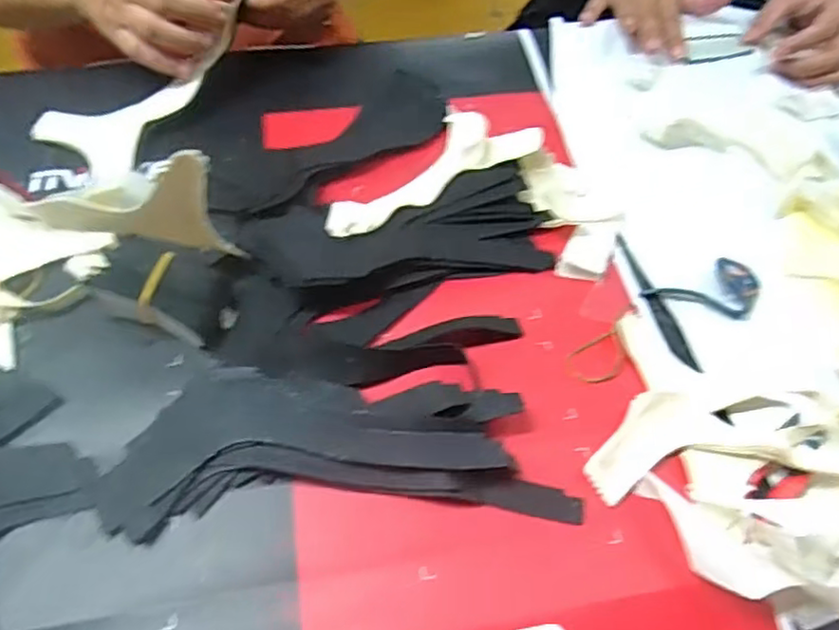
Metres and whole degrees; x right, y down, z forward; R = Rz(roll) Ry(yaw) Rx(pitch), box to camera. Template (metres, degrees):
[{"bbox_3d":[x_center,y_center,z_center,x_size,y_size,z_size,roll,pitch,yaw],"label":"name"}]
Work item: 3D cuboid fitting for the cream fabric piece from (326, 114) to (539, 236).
[{"bbox_3d":[0.001,-0.095,0.439,0.162,0.032,0.058,-29,65,-20],"label":"cream fabric piece"}]

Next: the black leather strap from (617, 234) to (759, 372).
[{"bbox_3d":[0.182,-0.018,0.419,0.078,0.017,0.099,-11,60,-11],"label":"black leather strap"}]

